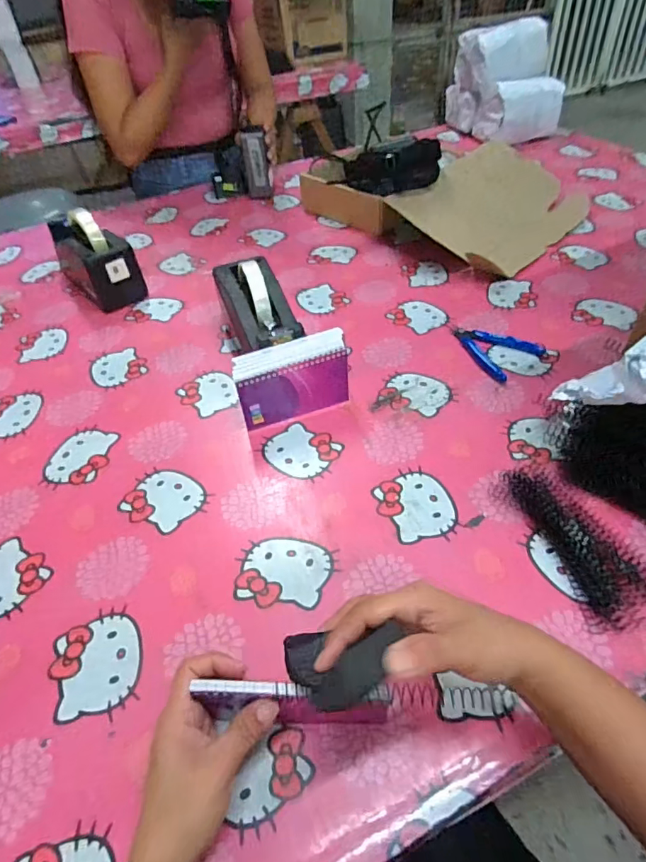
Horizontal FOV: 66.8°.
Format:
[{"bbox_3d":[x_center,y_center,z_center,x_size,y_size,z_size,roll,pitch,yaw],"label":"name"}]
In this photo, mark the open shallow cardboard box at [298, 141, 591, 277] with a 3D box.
[{"bbox_3d":[0.213,-0.445,0.921,0.464,0.079,0.326,31,56,28],"label":"open shallow cardboard box"}]

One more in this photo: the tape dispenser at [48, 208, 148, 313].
[{"bbox_3d":[-0.380,-0.291,0.803,0.078,0.119,0.194,-35,54,-26],"label":"tape dispenser"}]

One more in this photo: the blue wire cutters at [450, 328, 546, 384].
[{"bbox_3d":[0.220,-0.112,0.650,0.086,0.008,0.110,-33,53,-25],"label":"blue wire cutters"}]

